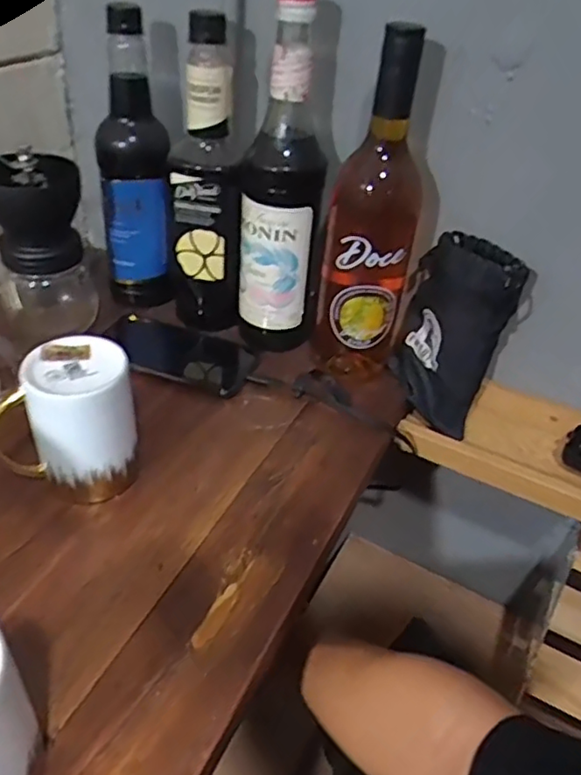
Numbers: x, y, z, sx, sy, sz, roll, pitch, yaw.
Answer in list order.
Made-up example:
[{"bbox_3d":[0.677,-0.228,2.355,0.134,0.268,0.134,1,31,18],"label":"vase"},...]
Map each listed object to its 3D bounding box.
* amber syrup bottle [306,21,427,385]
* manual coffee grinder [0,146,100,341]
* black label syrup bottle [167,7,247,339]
[{"bbox_3d":[0.073,-0.140,0.528,0.083,0.287,0.080,14,41,7],"label":"amber syrup bottle"},{"bbox_3d":[-0.264,-0.147,0.569,0.156,0.186,0.075,4,40,-5],"label":"manual coffee grinder"},{"bbox_3d":[-0.080,-0.184,0.570,0.066,0.262,0.082,0,41,-10],"label":"black label syrup bottle"}]

